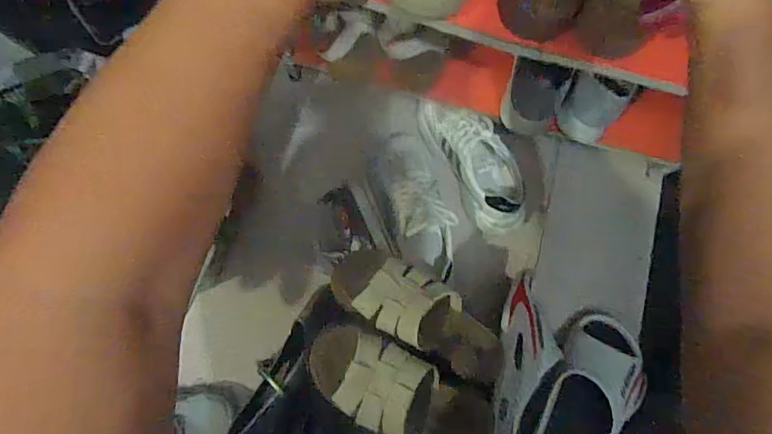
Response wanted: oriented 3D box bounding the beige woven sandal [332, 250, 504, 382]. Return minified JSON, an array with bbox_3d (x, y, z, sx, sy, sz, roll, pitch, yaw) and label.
[{"bbox_3d":[0.051,0.129,0.602,0.240,0.097,0.085,34,80,-11],"label":"beige woven sandal"}]

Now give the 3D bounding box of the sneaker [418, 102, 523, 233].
[{"bbox_3d":[0.136,-0.086,0.720,0.086,0.115,0.242,-28,84,-8],"label":"sneaker"}]

